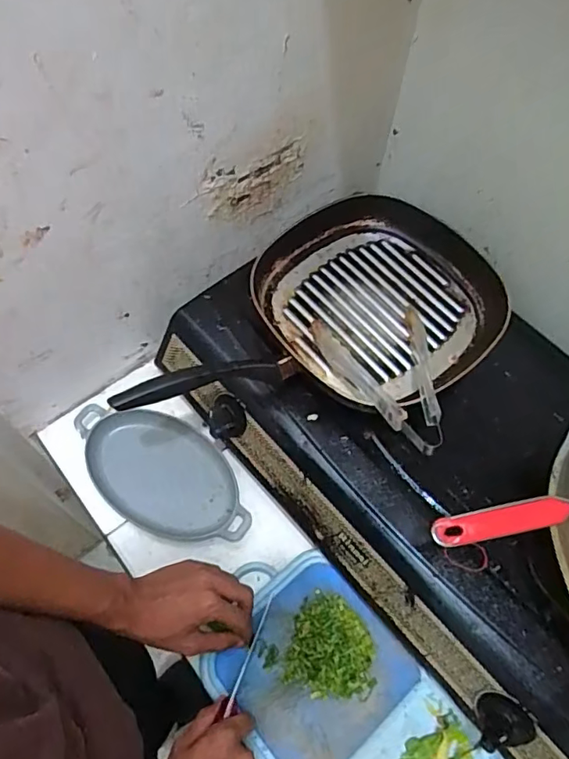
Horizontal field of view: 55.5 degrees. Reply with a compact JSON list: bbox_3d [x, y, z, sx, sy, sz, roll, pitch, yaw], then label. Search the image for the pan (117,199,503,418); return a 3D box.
[{"bbox_3d":[0.043,-0.050,0.615,0.434,0.094,0.246,-31,69,-18],"label":"pan"}]

